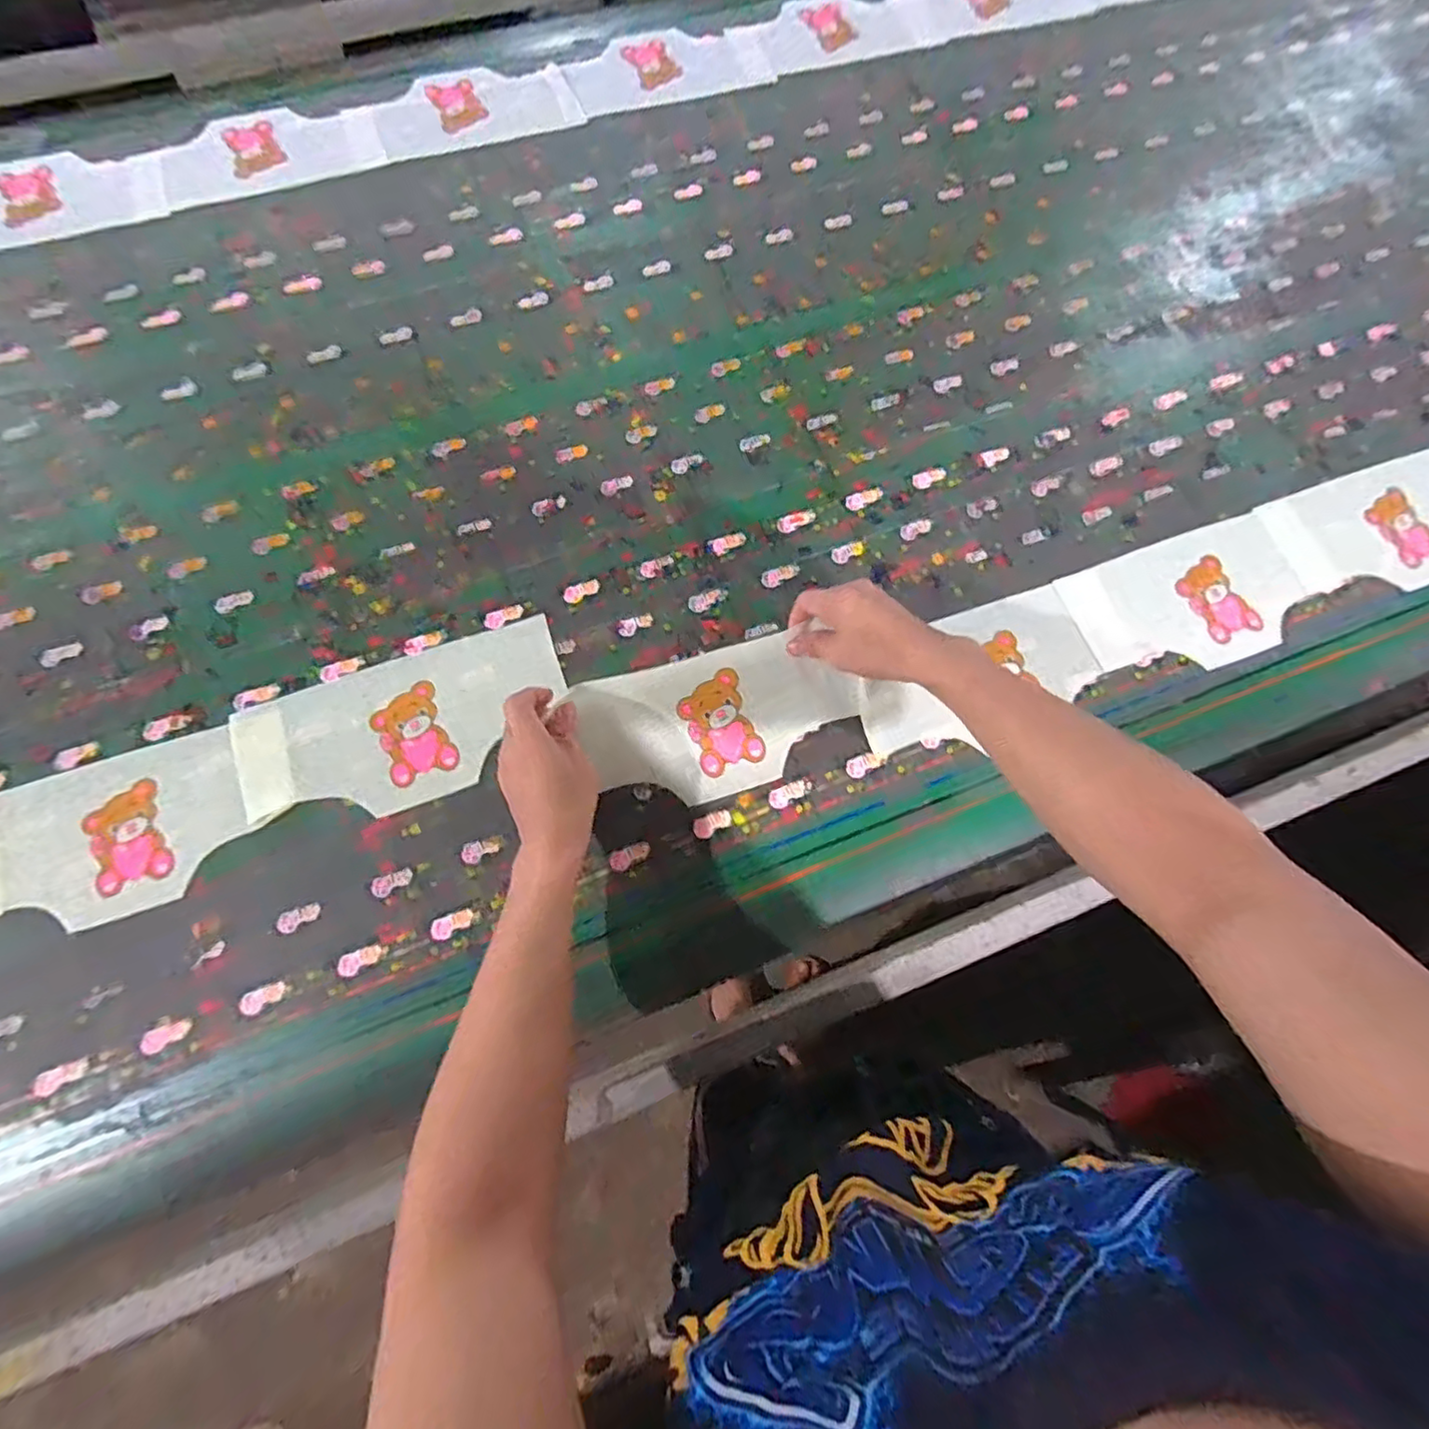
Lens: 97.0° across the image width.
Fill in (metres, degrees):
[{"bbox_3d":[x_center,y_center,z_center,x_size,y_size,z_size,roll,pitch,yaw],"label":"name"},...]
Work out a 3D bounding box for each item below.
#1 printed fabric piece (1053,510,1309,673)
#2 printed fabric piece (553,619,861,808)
[{"bbox_3d":[0.478,-0.112,0.634,0.238,0.007,0.135,-19,77,-6],"label":"printed fabric piece"},{"bbox_3d":[0.009,0.005,0.560,0.238,0.045,0.120,-17,77,-6],"label":"printed fabric piece"}]

